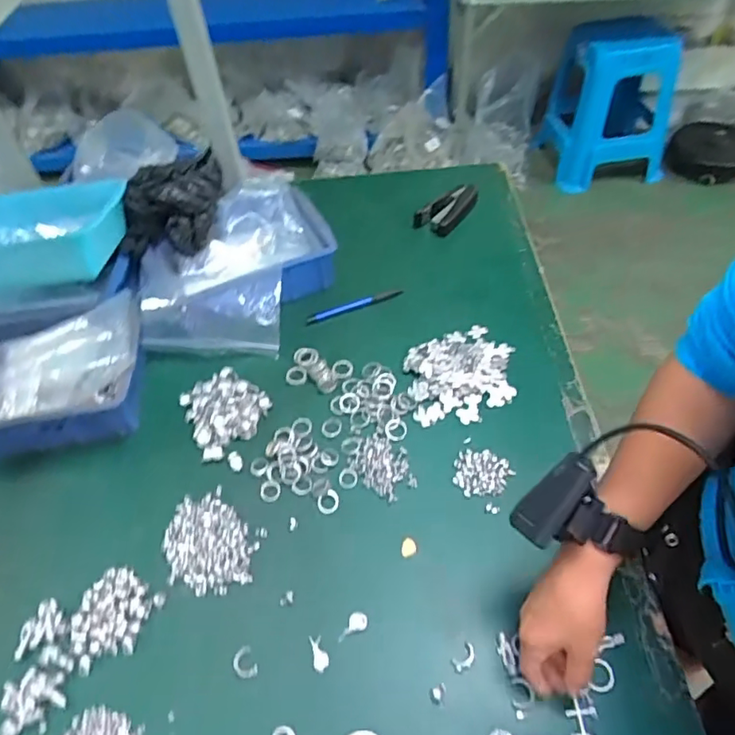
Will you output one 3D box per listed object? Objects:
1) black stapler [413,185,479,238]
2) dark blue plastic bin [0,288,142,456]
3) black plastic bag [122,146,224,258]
[{"bbox_3d":[0.126,-0.246,0.889,0.053,0.027,0.116,34,60,28],"label":"black stapler"},{"bbox_3d":[-0.393,0.007,0.689,0.246,0.083,0.181,-12,50,-5],"label":"dark blue plastic bin"},{"bbox_3d":[-0.272,-0.225,0.800,0.148,0.090,0.124,-14,51,-7],"label":"black plastic bag"}]

